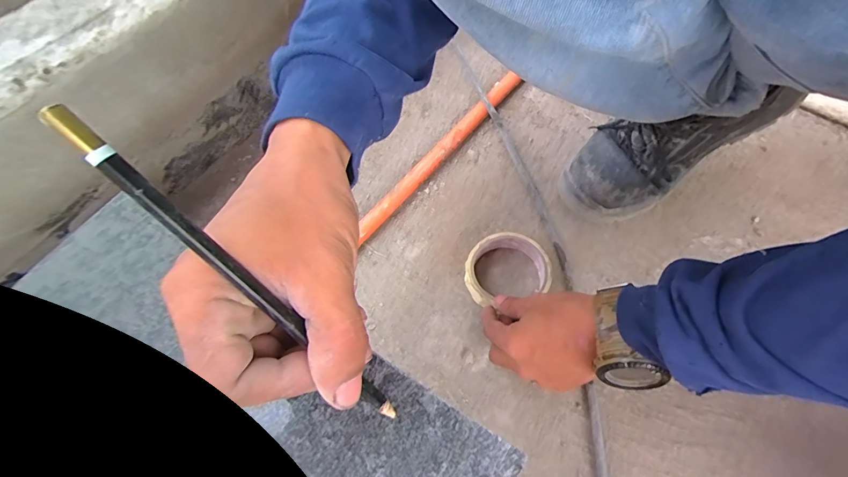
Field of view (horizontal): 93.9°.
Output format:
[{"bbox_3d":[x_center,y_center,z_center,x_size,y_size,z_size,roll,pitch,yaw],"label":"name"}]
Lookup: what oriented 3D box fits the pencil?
[{"bbox_3d":[-0.060,0.022,0.149,0.007,0.163,0.012,-47,31,-18],"label":"pencil"}]

